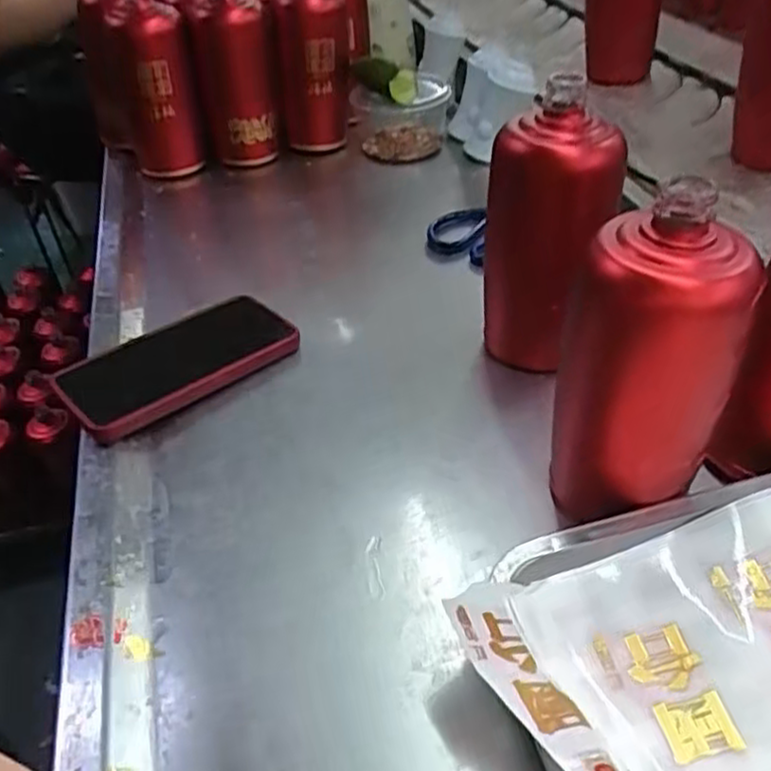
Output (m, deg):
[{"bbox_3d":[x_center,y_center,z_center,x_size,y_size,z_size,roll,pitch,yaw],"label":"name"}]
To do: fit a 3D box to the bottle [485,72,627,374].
[{"bbox_3d":[0.111,-0.097,0.508,0.075,0.178,0.070,-4,39,3],"label":"bottle"}]

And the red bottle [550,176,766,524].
[{"bbox_3d":[0.132,-0.003,0.383,0.073,0.183,0.068,-12,40,-7],"label":"red bottle"}]

